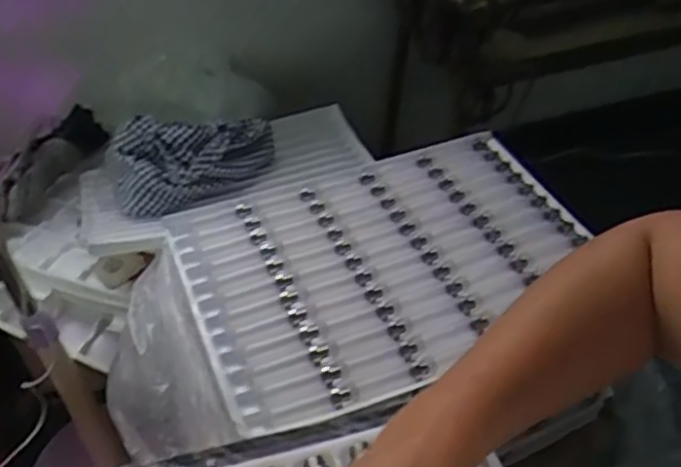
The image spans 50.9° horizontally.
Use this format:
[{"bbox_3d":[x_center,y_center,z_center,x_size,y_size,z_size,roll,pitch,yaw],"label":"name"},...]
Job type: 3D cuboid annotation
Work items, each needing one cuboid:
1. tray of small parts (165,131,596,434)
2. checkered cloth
[{"bbox_3d":[0.053,0.018,0.826,0.452,0.017,0.337,-21,45,-19],"label":"tray of small parts"},{"bbox_3d":[-0.215,-0.119,1.083,0.247,0.124,0.114,-17,43,-14],"label":"checkered cloth"}]

